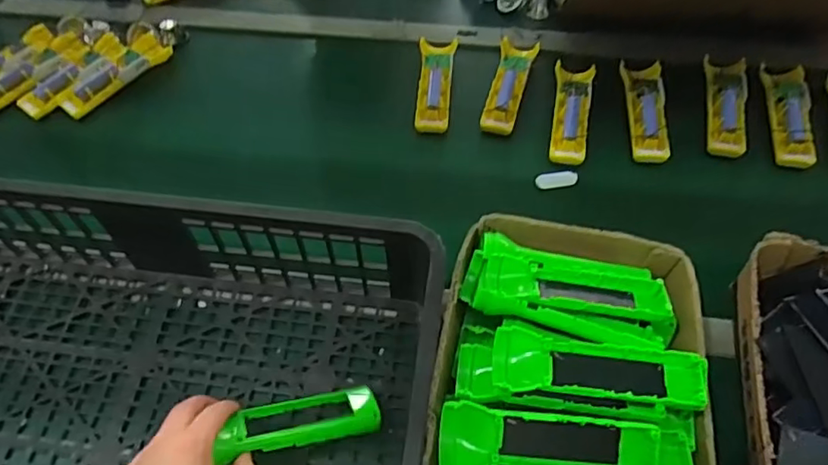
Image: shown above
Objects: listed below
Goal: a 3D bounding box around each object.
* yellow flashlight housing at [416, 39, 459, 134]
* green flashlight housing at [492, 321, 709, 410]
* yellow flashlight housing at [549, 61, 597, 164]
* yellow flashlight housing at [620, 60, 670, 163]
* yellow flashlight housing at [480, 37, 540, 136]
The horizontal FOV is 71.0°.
[{"bbox_3d":[0.031,-0.200,0.798,0.049,0.031,0.160,2,55,3],"label":"yellow flashlight housing"},{"bbox_3d":[0.149,0.116,0.474,0.170,0.046,0.059,7,57,5],"label":"green flashlight housing"},{"bbox_3d":[0.205,-0.160,0.755,0.048,0.025,0.167,10,57,7],"label":"yellow flashlight housing"},{"bbox_3d":[0.300,-0.160,0.752,0.047,0.021,0.161,5,57,4],"label":"yellow flashlight housing"},{"bbox_3d":[0.132,-0.203,0.791,0.049,0.021,0.169,12,57,9],"label":"yellow flashlight housing"}]

